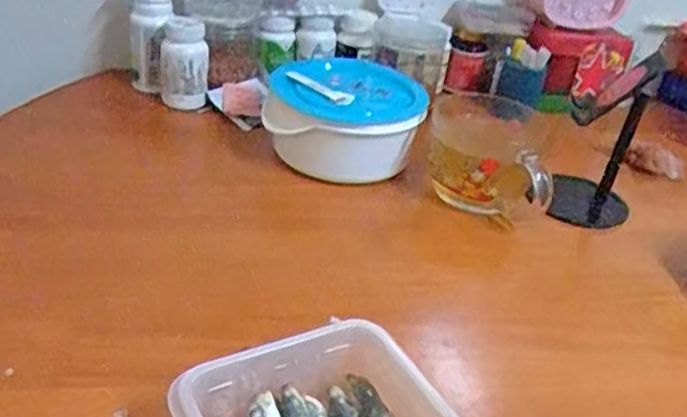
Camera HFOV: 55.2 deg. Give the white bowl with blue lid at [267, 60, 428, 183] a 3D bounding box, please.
[{"bbox_3d":[0.001,-0.091,0.672,0.150,0.078,0.184,7,31,-1],"label":"white bowl with blue lid"}]

